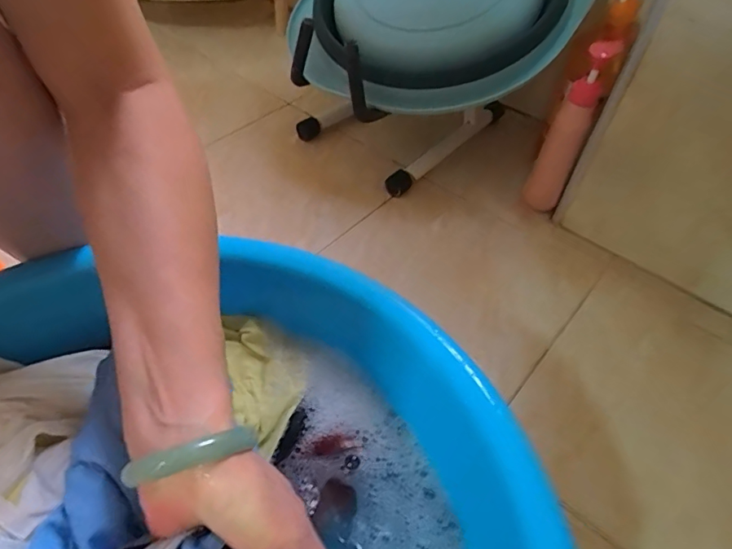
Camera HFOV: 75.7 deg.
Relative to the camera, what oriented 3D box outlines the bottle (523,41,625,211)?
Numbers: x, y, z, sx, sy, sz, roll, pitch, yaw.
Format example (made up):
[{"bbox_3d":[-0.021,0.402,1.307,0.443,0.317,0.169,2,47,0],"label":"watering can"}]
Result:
[{"bbox_3d":[0.268,-0.186,0.633,0.049,0.220,0.048,21,52,14],"label":"bottle"}]

